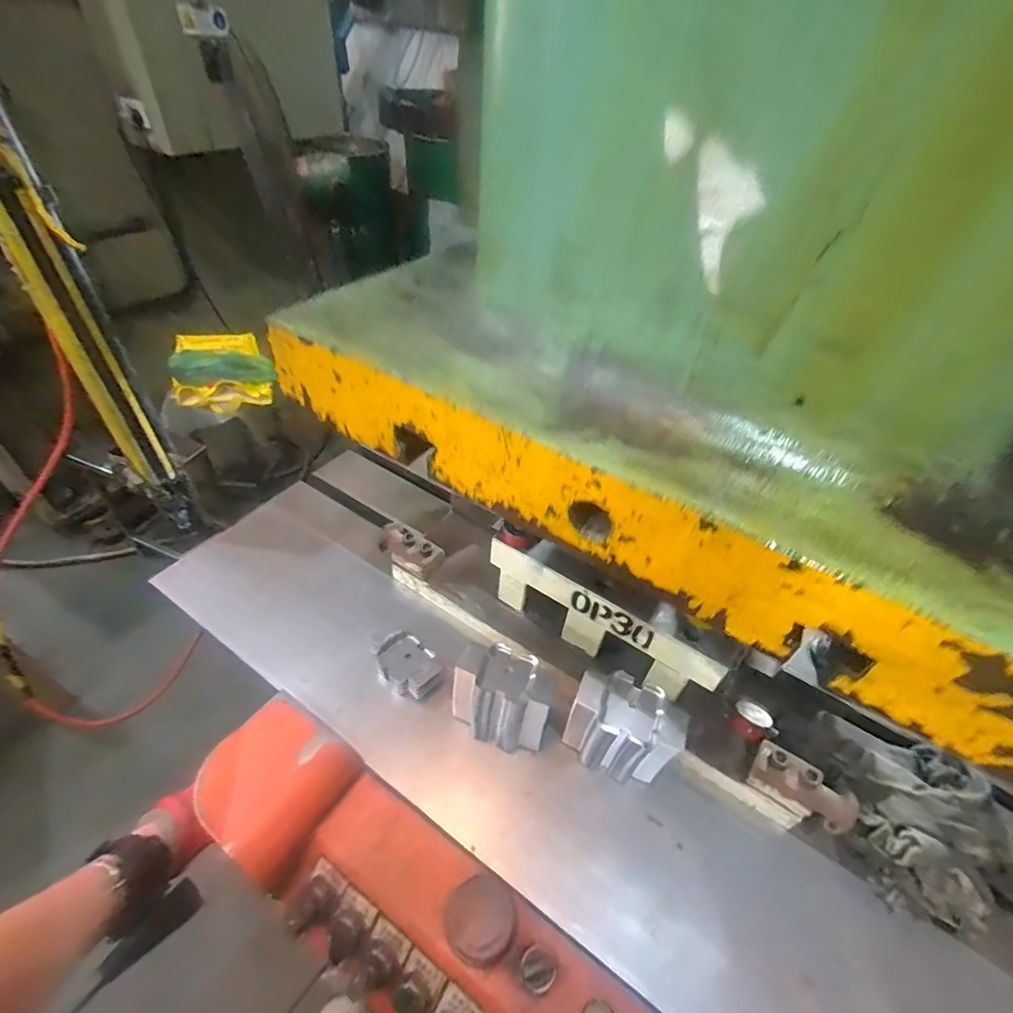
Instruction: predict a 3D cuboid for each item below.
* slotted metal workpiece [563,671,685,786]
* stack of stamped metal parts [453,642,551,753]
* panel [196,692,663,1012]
[{"bbox_3d":[0.116,0.235,0.514,0.104,0.129,0.058,17,44,11],"label":"slotted metal workpiece"},{"bbox_3d":[-0.005,0.213,0.554,0.104,0.106,0.062,17,44,11],"label":"stack of stamped metal parts"},{"bbox_3d":[-0.036,0.392,0.430,0.570,0.092,0.129,27,47,21],"label":"panel"}]

